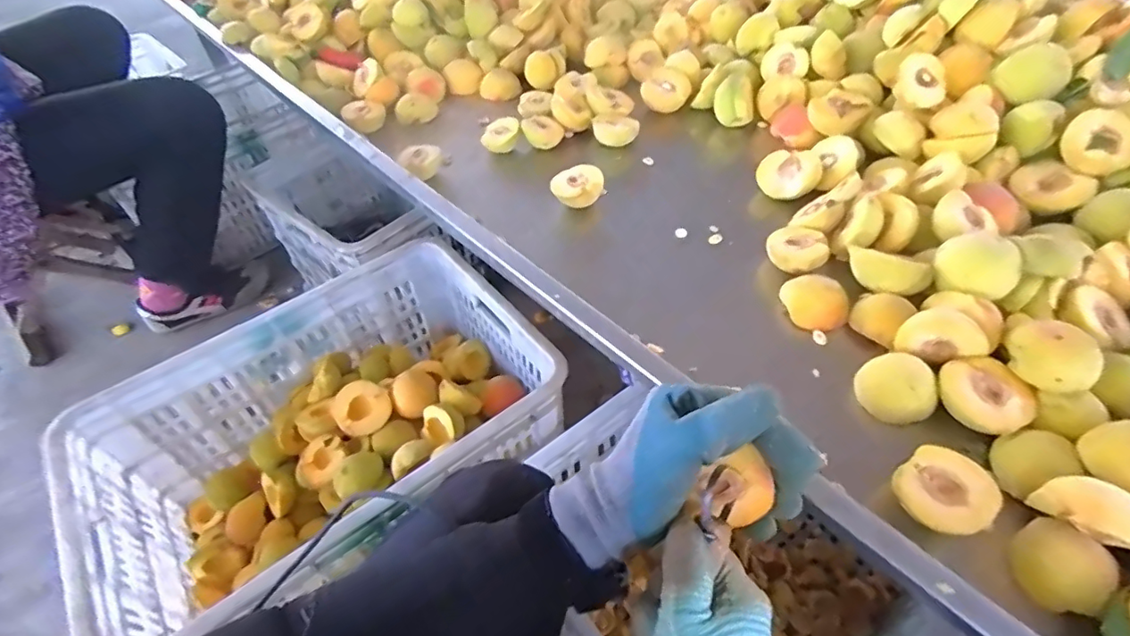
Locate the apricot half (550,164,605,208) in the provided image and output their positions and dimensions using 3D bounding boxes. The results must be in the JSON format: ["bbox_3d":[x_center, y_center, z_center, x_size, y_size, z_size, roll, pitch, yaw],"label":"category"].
[{"bbox_3d":[0.015,-0.155,0.641,0.060,0.027,0.049,-2,48,2],"label":"apricot half"}]

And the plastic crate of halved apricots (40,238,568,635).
[{"bbox_3d":[-0.295,0.163,0.728,0.514,0.223,0.364,-33,54,-23],"label":"plastic crate of halved apricots"}]

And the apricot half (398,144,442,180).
[{"bbox_3d":[-0.187,-0.201,0.706,0.056,0.026,0.045,20,80,24],"label":"apricot half"}]

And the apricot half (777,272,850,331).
[{"bbox_3d":[0.237,-0.017,0.517,0.048,0.025,0.059,-2,48,2],"label":"apricot half"}]

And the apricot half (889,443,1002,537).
[{"bbox_3d":[0.263,0.121,0.380,0.058,0.026,0.055,-2,48,2],"label":"apricot half"}]

